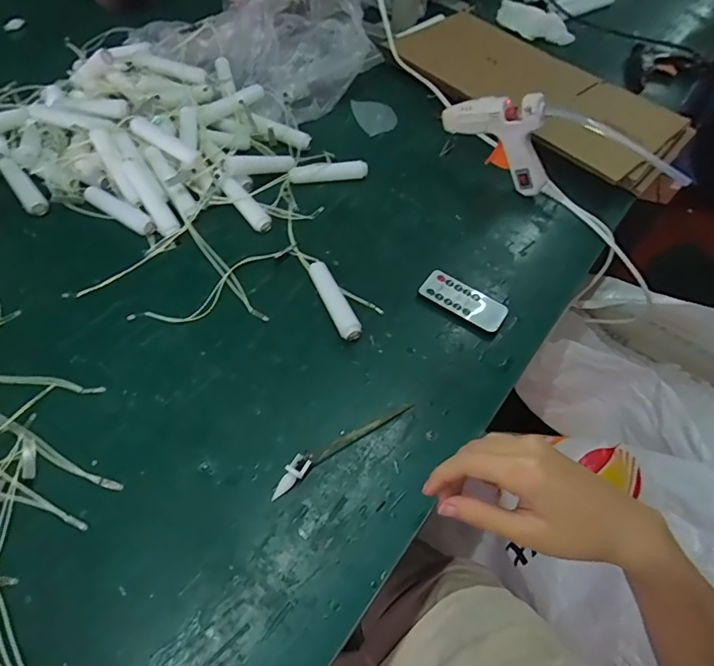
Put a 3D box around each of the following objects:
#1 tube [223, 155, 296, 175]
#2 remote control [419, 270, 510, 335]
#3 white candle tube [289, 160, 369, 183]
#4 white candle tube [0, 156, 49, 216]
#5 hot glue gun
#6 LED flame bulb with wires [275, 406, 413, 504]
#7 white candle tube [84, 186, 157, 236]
[{"bbox_3d":[-0.109,-0.186,0.535,0.086,0.016,0.019,-17,57,-35],"label":"tube"},{"bbox_3d":[0.105,-0.033,0.471,0.084,0.005,0.043,33,60,17],"label":"remote control"},{"bbox_3d":[-0.032,-0.185,0.554,0.089,0.020,0.013,-6,56,-8],"label":"white candle tube"},{"bbox_3d":[-0.353,-0.154,0.508,0.022,0.016,0.098,-35,65,-24],"label":"white candle tube"},{"bbox_3d":[0.157,-0.225,0.545,0.134,0.109,0.030,35,60,18],"label":"hot glue gun"},{"bbox_3d":[-0.012,0.086,0.381,0.130,0.014,0.015,-30,63,-22],"label":"LED flame bulb with wires"},{"bbox_3d":[-0.245,-0.126,0.495,0.095,0.017,0.018,32,59,17],"label":"white candle tube"}]

